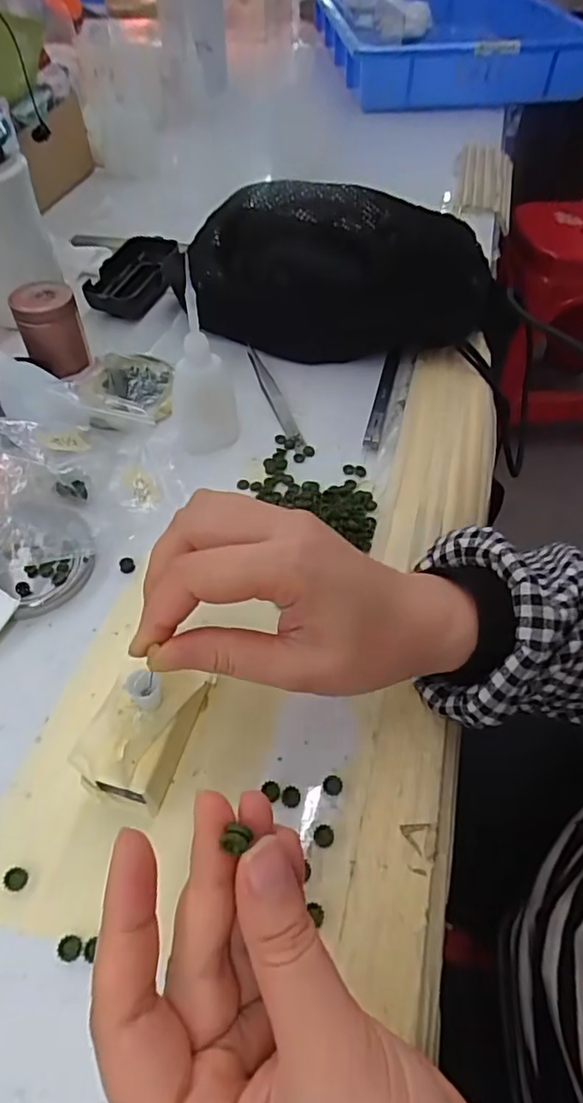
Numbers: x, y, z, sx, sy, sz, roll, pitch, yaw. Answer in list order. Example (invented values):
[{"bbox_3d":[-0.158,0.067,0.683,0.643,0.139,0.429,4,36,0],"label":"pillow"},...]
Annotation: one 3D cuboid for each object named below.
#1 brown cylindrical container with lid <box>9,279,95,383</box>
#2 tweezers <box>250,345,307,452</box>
[{"bbox_3d":[-0.182,-0.168,0.446,0.044,0.059,0.038,-18,55,-15],"label":"brown cylindrical container with lid"},{"bbox_3d":[-0.015,-0.123,0.453,0.013,0.007,0.131,-15,54,-13],"label":"tweezers"}]

